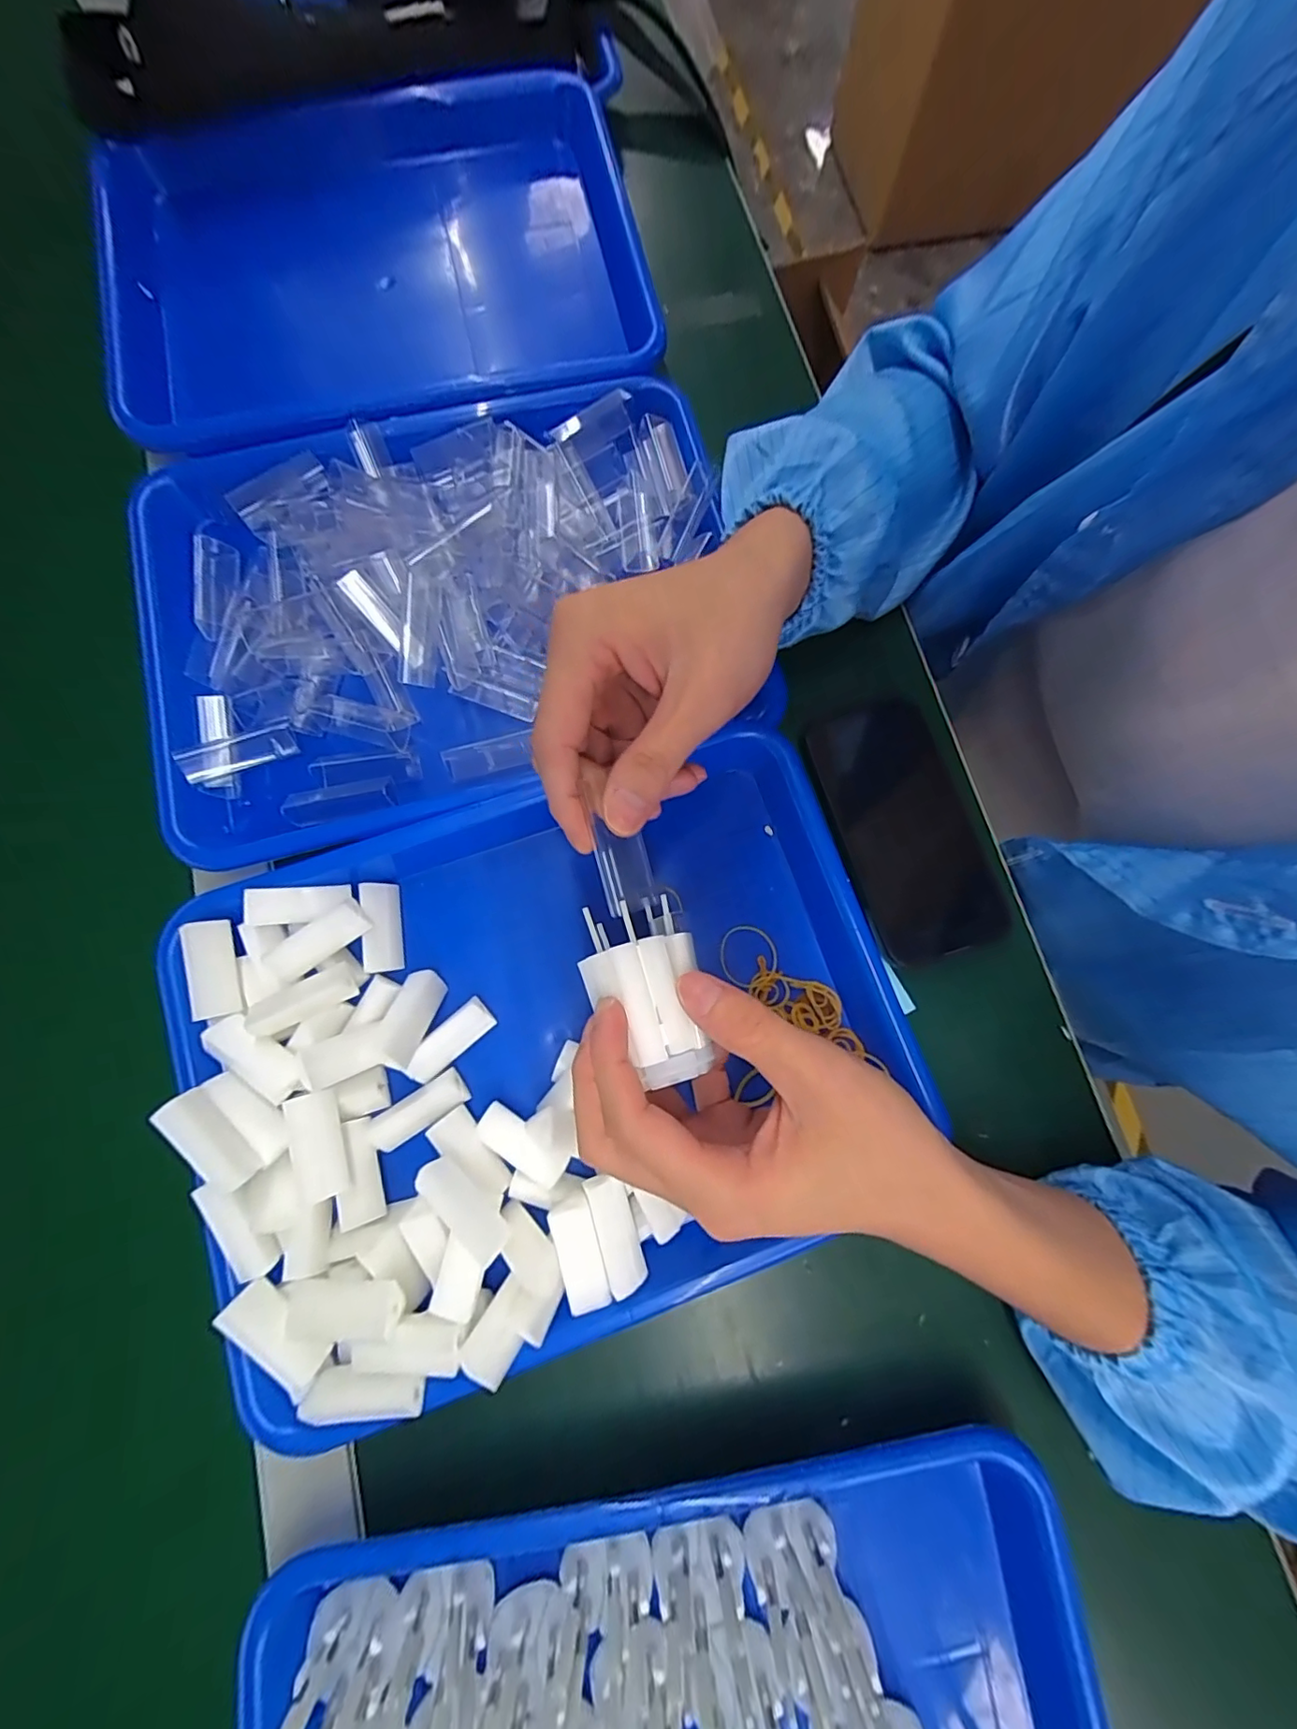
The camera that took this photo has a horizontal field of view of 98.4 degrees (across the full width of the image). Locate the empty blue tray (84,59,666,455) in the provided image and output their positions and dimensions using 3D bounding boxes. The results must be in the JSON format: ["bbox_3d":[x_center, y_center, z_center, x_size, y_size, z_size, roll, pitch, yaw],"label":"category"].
[{"bbox_3d":[-0.179,-0.387,0.375,0.324,0.052,0.262,-17,79,-5],"label":"empty blue tray"}]

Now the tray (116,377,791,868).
[{"bbox_3d":[-0.114,-0.148,0.316,0.326,0.044,0.240,-16,79,-5],"label":"tray"}]

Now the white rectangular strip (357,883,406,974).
[{"bbox_3d":[-0.136,0.032,0.288,0.015,0.019,0.045,-7,78,-3],"label":"white rectangular strip"}]

